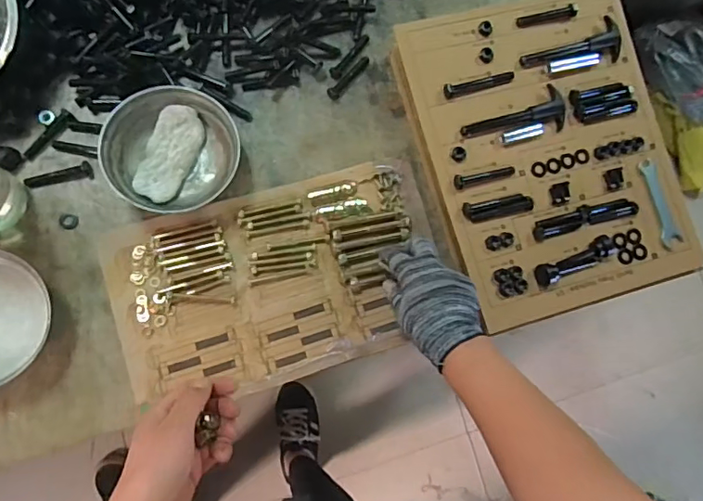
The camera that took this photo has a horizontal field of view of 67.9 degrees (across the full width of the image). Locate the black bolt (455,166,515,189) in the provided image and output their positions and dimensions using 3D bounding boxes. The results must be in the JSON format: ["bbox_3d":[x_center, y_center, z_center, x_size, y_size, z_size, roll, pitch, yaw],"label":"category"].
[{"bbox_3d":[0.160,-0.088,0.627,0.081,0.014,0.015,-14,84,-19],"label":"black bolt"}]

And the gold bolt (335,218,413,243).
[{"bbox_3d":[0.025,-0.025,0.626,0.095,0.008,0.013,-12,85,-10],"label":"gold bolt"}]

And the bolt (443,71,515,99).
[{"bbox_3d":[0.158,-0.204,0.640,0.095,0.015,0.016,-17,86,-10],"label":"bolt"}]

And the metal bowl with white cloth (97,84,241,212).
[{"bbox_3d":[-0.207,-0.115,0.593,0.137,0.041,0.138,1,83,-9],"label":"metal bowl with white cloth"}]

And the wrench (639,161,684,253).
[{"bbox_3d":[0.377,-0.058,0.636,0.024,0.007,0.111,-15,86,-10],"label":"wrench"}]

